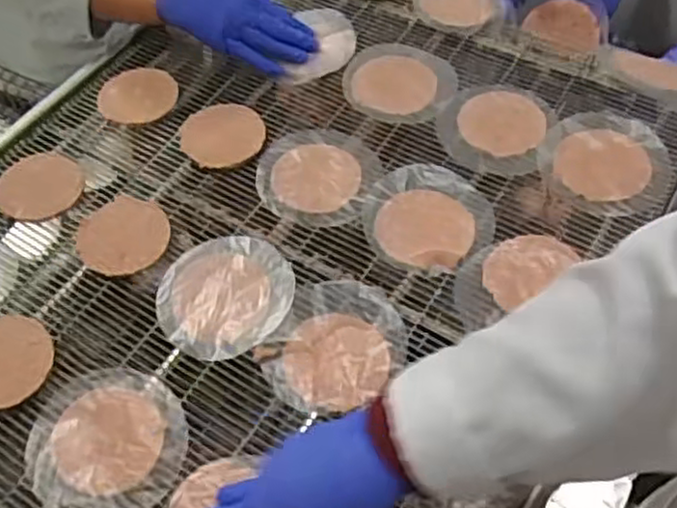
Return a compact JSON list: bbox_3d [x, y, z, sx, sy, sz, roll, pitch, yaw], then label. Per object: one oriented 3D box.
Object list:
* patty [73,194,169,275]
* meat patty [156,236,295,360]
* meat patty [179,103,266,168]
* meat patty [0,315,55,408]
[{"bbox_3d":[-0.200,-0.020,0.677,0.083,0.008,0.084,7,60,7],"label":"patty"},{"bbox_3d":[-0.099,0.034,0.633,0.115,0.007,0.117,6,60,7],"label":"meat patty"},{"bbox_3d":[-0.119,-0.123,0.739,0.085,0.009,0.084,-1,59,2],"label":"meat patty"},{"bbox_3d":[-0.285,0.089,0.606,0.087,0.006,0.080,6,60,7],"label":"meat patty"}]

